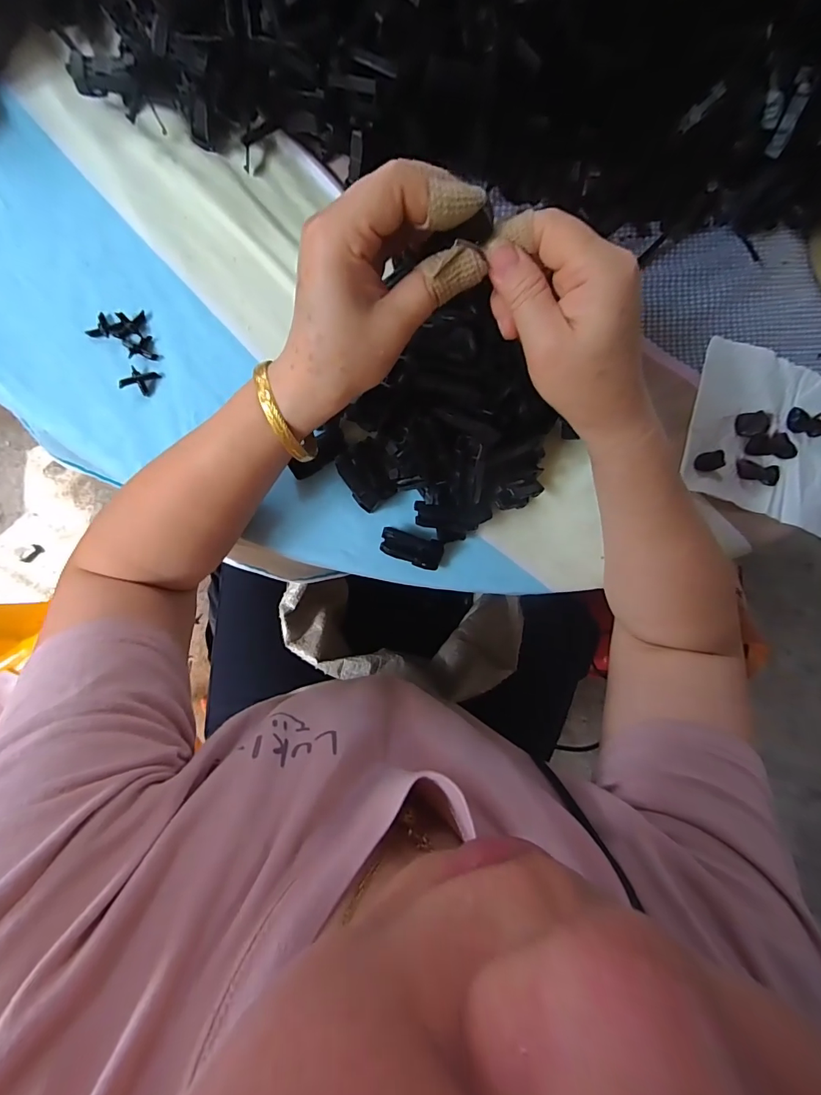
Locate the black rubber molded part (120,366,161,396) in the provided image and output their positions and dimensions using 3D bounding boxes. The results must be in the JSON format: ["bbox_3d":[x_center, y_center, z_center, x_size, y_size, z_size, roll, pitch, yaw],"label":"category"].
[{"bbox_3d":[-0.196,-0.122,0.321,0.021,0.008,0.019,14,85,-5],"label":"black rubber molded part"}]

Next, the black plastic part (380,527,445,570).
[{"bbox_3d":[0.001,0.001,0.329,0.046,0.011,0.023,15,85,-5],"label":"black plastic part"}]

